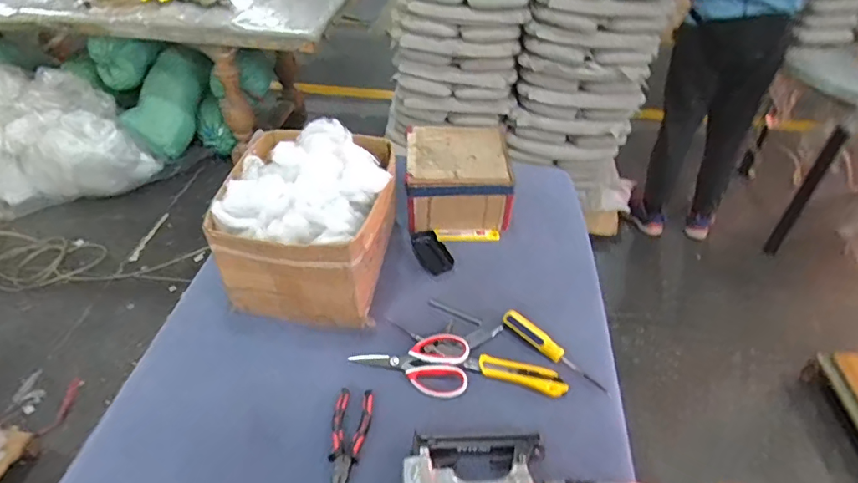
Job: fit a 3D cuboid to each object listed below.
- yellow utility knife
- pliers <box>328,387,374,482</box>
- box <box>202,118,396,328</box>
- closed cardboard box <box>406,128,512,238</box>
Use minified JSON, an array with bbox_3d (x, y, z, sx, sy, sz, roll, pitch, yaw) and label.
[{"bbox_3d":[0.138,0.207,0.798,0.158,0.012,0.038,14,43,15],"label":"yellow utility knife"},{"bbox_3d":[-0.117,0.279,0.712,0.053,0.016,0.156,5,42,5],"label":"pliers"},{"bbox_3d":[-0.207,-0.043,0.888,0.261,0.237,0.308,3,42,2],"label":"box"},{"bbox_3d":[0.060,-0.129,1.080,0.212,0.128,0.232,-2,42,-3],"label":"closed cardboard box"}]

